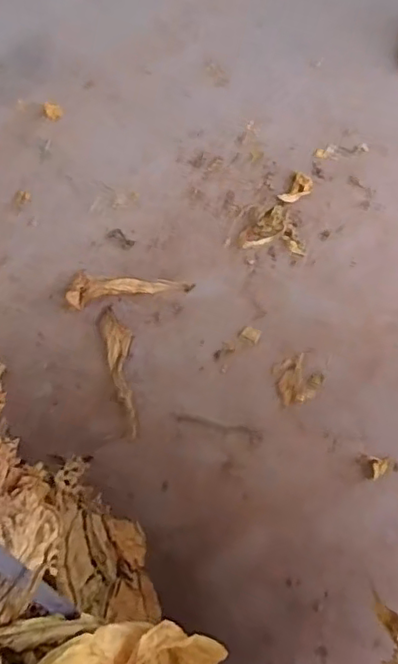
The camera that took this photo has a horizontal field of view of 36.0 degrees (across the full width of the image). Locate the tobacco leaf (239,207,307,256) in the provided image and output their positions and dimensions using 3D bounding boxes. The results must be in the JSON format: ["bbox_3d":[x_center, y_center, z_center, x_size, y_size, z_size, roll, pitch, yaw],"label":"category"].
[{"bbox_3d":[0.180,-0.250,1.479,0.146,0.007,0.121,6,66,5],"label":"tobacco leaf"}]

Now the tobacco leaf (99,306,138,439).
[{"bbox_3d":[-0.166,0.081,1.354,0.062,0.012,0.297,-14,66,-4],"label":"tobacco leaf"}]

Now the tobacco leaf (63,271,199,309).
[{"bbox_3d":[-0.161,-0.102,1.411,0.286,0.050,0.091,-1,65,2],"label":"tobacco leaf"}]

